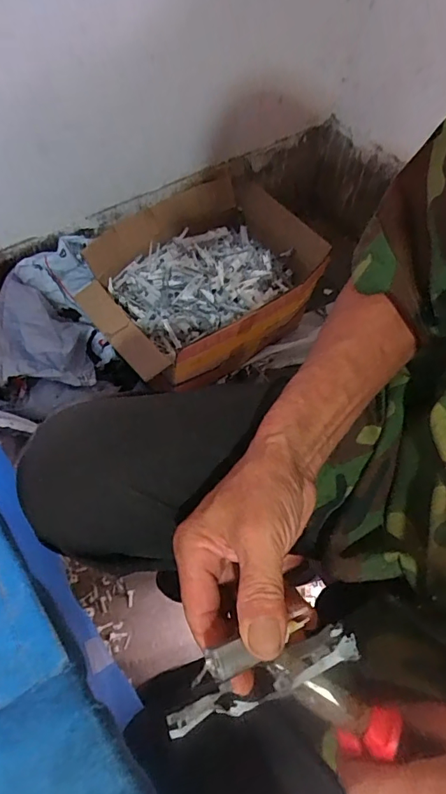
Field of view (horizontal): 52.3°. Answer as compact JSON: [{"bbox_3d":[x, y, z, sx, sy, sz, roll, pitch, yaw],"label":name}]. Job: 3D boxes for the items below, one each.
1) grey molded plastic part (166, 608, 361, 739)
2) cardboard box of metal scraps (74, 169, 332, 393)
[{"bbox_3d":[0.022,0.143,0.241,0.108,0.019,0.030,-9,59,-23],"label":"grey molded plastic part"},{"bbox_3d":[-0.037,-0.269,1.058,0.562,0.193,0.381,-32,66,-22],"label":"cardboard box of metal scraps"}]

